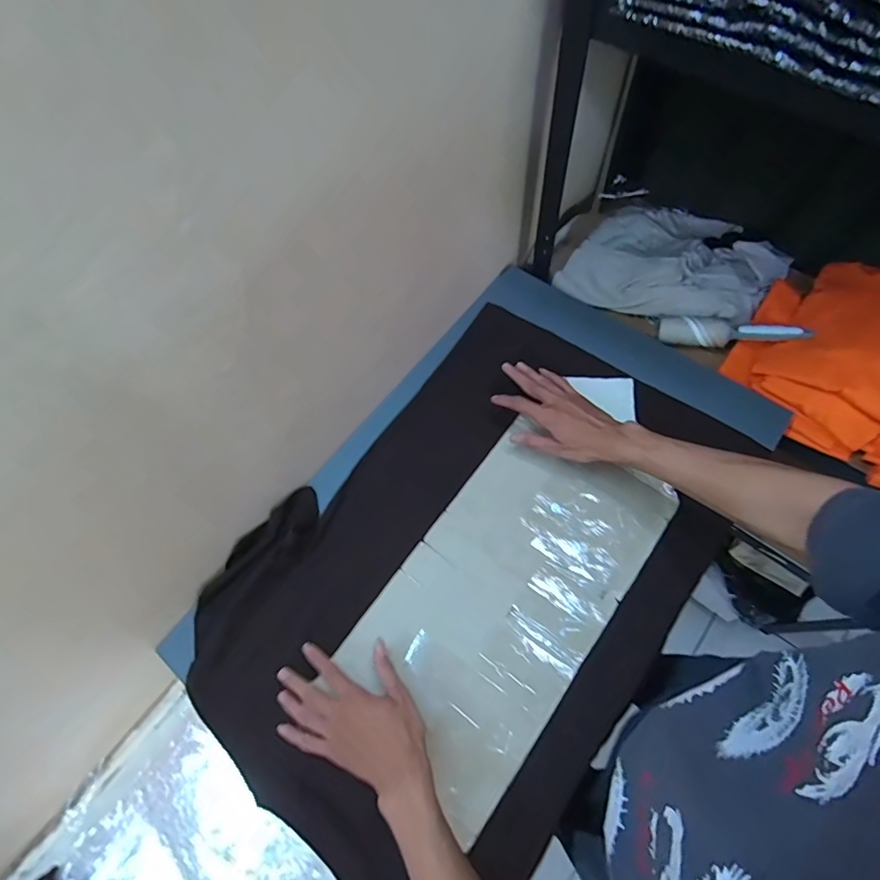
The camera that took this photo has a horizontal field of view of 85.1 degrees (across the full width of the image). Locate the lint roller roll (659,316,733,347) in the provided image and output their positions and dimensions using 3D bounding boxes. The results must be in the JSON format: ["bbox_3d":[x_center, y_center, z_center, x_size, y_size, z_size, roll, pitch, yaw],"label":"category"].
[{"bbox_3d":[0.422,-0.179,0.798,0.109,0.040,0.040,12,68,9],"label":"lint roller roll"}]

